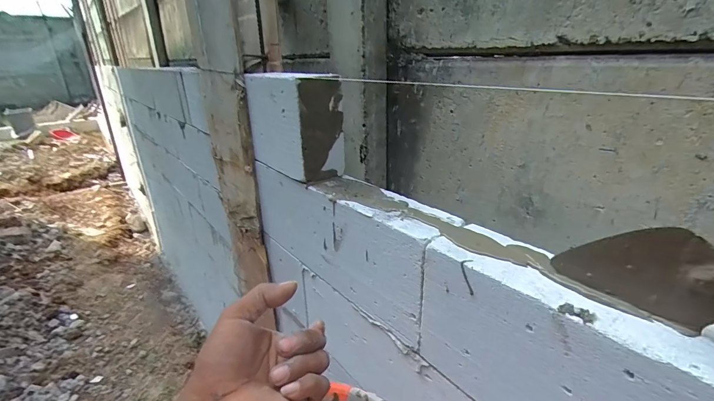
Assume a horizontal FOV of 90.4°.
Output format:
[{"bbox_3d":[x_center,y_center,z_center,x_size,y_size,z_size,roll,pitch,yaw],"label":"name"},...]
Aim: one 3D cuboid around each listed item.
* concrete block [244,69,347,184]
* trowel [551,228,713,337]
[{"bbox_3d":[-0.139,-0.167,0.759,0.094,0.193,0.247,-17,27,-35],"label":"concrete block"},{"bbox_3d":[0.273,0.073,0.262,0.057,0.087,0.252,-6,5,-12],"label":"trowel"}]

